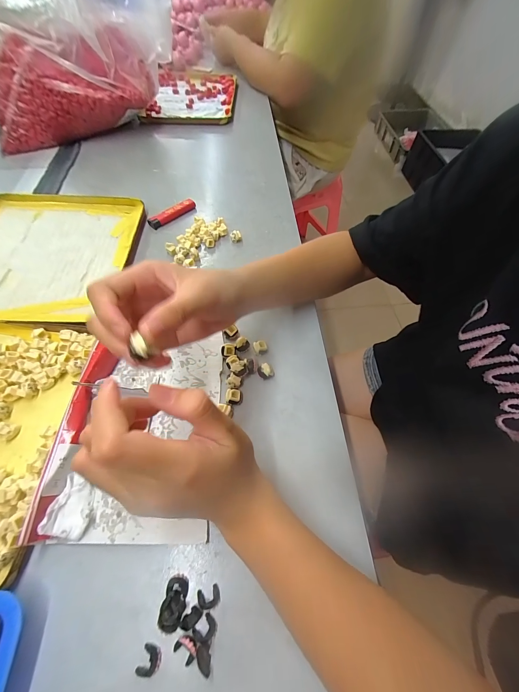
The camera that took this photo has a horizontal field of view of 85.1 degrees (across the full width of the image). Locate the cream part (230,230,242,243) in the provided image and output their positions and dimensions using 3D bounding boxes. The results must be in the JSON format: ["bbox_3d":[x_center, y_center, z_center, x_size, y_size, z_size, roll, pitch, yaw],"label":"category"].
[{"bbox_3d":[-0.034,-0.161,0.413,0.016,0.013,0.013,-7,59,-8],"label":"cream part"}]

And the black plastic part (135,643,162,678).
[{"bbox_3d":[-0.074,0.214,0.191,0.014,0.004,0.016,16,59,6],"label":"black plastic part"}]

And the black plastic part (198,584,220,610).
[{"bbox_3d":[-0.038,0.187,0.210,0.016,0.004,0.012,-14,61,-12],"label":"black plastic part"}]

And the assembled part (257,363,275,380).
[{"bbox_3d":[0.006,0.028,0.302,0.016,0.014,0.015,2,59,-3],"label":"assembled part"}]

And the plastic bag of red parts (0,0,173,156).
[{"bbox_3d":[-0.313,-0.489,0.498,0.310,0.196,0.150,-4,59,-6],"label":"plastic bag of red parts"}]

